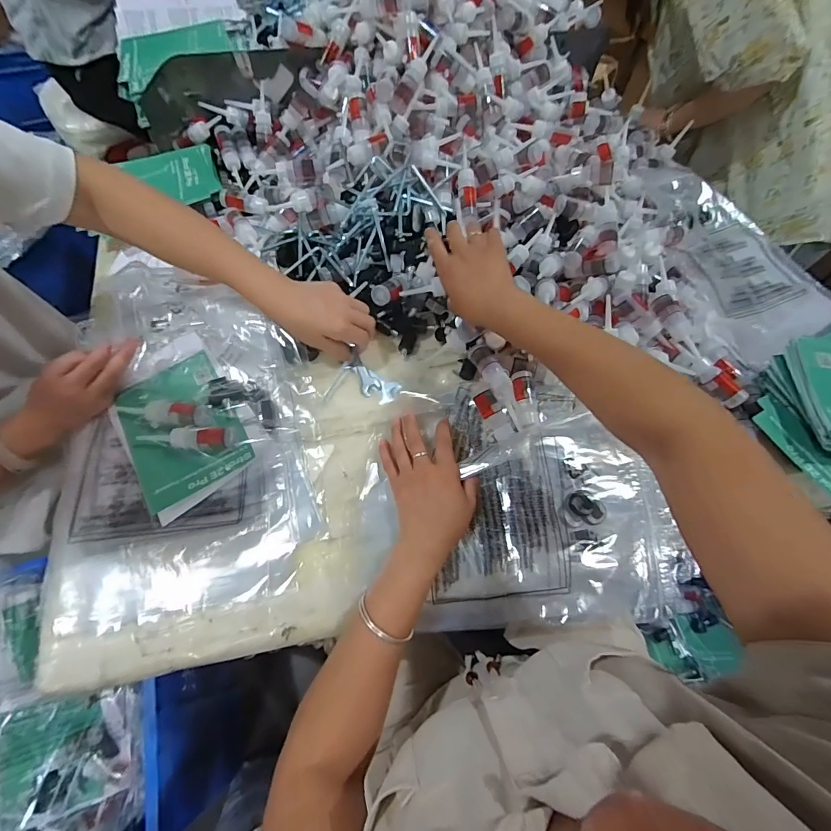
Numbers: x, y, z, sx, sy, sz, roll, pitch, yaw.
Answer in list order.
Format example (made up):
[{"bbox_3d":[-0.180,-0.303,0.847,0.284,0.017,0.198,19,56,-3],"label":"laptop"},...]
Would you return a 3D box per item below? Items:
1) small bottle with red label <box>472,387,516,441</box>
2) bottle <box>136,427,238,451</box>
[{"bbox_3d":[0.096,-0.001,0.500,0.026,0.023,0.062,-32,95,-17],"label":"small bottle with red label"},{"bbox_3d":[-0.262,0.029,0.473,0.105,0.023,0.026,-4,64,-5],"label":"bottle"}]

